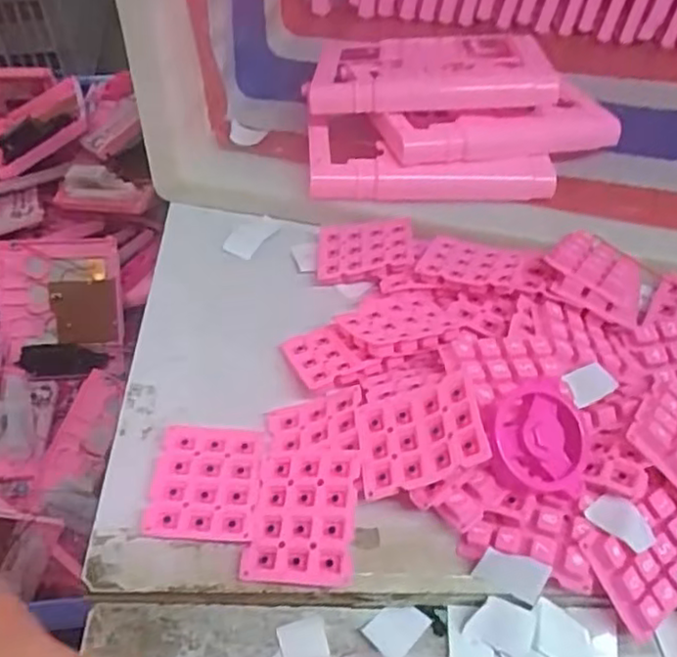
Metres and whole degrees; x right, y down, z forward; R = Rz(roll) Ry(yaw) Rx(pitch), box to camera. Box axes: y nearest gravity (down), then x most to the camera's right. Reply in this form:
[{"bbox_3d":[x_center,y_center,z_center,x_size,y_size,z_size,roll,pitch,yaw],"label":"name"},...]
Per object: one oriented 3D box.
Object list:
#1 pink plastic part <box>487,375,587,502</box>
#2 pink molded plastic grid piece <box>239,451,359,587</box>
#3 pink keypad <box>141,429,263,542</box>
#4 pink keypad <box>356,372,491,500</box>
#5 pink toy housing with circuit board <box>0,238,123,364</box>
[{"bbox_3d":[0.091,0.048,0.313,0.044,0.016,0.052,5,69,-1],"label":"pink plastic part"},{"bbox_3d":[-0.016,0.084,0.311,0.048,0.005,0.059,-4,58,18],"label":"pink molded plastic grid piece"},{"bbox_3d":[-0.064,0.073,0.330,0.052,0.005,0.056,4,50,2],"label":"pink keypad"},{"bbox_3d":[0.037,0.048,0.313,0.057,0.005,0.050,-22,44,18],"label":"pink keypad"},{"bbox_3d":[-0.328,-0.041,0.811,0.135,0.023,0.131,-7,88,-7],"label":"pink toy housing with circuit board"}]

